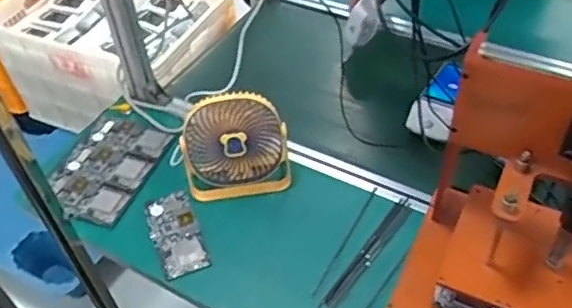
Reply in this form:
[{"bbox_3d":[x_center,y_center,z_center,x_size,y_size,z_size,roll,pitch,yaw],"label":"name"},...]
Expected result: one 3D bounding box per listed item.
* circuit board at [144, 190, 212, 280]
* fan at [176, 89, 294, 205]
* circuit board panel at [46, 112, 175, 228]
[{"bbox_3d":[-0.173,0.123,0.891,0.069,0.009,0.154,-19,49,-12],"label":"circuit board"},{"bbox_3d":[-0.081,-0.012,0.913,0.168,0.153,0.085,-13,48,-7],"label":"fan"},{"bbox_3d":[-0.312,0.016,1.006,0.164,0.012,0.245,12,43,16],"label":"circuit board panel"}]

